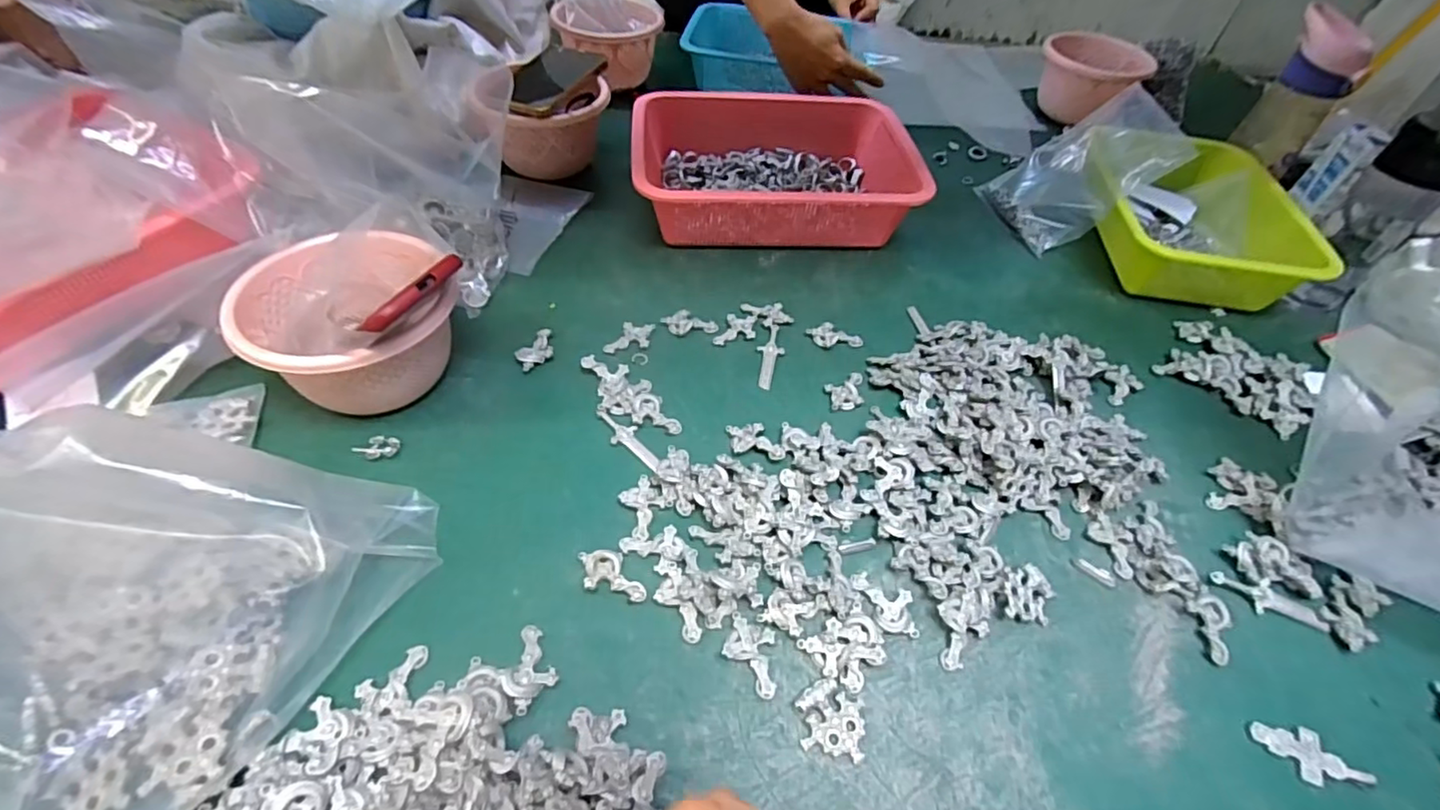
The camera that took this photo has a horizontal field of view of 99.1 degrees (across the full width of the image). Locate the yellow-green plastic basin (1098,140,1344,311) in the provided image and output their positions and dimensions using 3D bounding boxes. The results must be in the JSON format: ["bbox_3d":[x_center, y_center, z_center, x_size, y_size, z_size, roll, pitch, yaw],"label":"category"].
[{"bbox_3d":[0.512,-0.216,0.689,0.190,0.069,0.268,11,48,4],"label":"yellow-green plastic basin"}]

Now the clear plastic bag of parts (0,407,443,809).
[{"bbox_3d":[-0.362,0.079,0.324,0.310,0.123,0.252,19,49,11],"label":"clear plastic bag of parts"}]

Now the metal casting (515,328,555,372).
[{"bbox_3d":[-0.161,-0.049,0.532,0.031,0.006,0.047,-10,50,-14],"label":"metal casting"}]

